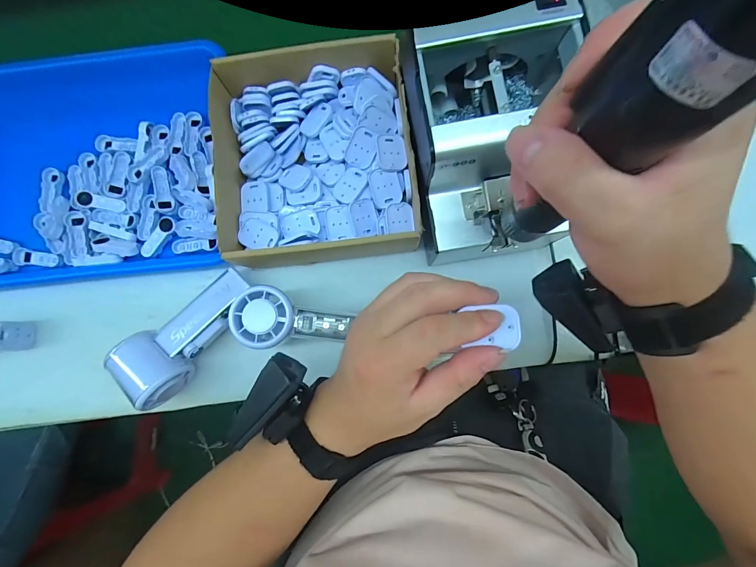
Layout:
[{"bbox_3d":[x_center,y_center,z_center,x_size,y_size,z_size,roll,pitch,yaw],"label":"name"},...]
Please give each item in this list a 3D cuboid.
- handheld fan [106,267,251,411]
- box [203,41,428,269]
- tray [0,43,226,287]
[{"bbox_3d":[-0.194,0.047,0.349,0.056,0.053,0.144,36,74,6],"label":"handheld fan"},{"bbox_3d":[-0.061,-0.128,0.353,0.191,0.061,0.210,-8,84,2],"label":"box"},{"bbox_3d":[-0.332,-0.135,0.400,0.301,0.050,0.255,-5,84,2],"label":"tray"}]

